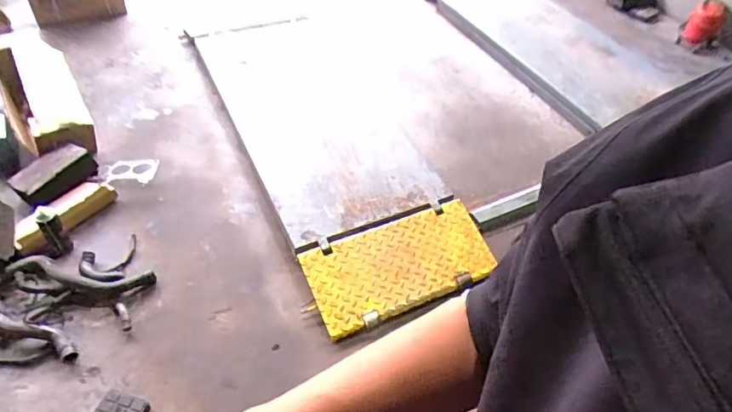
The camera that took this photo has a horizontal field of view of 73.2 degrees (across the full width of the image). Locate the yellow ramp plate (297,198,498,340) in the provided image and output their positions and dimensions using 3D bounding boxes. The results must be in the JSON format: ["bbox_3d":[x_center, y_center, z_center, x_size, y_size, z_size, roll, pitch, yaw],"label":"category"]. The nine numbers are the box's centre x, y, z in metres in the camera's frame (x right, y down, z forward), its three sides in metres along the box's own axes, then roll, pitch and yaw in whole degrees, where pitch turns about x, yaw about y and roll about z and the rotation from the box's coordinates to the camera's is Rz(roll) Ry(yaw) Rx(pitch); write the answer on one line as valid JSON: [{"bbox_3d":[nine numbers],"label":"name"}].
[{"bbox_3d":[0.122,0.188,1.671,0.631,0.027,0.296,-18,66,-20],"label":"yellow ramp plate"}]

